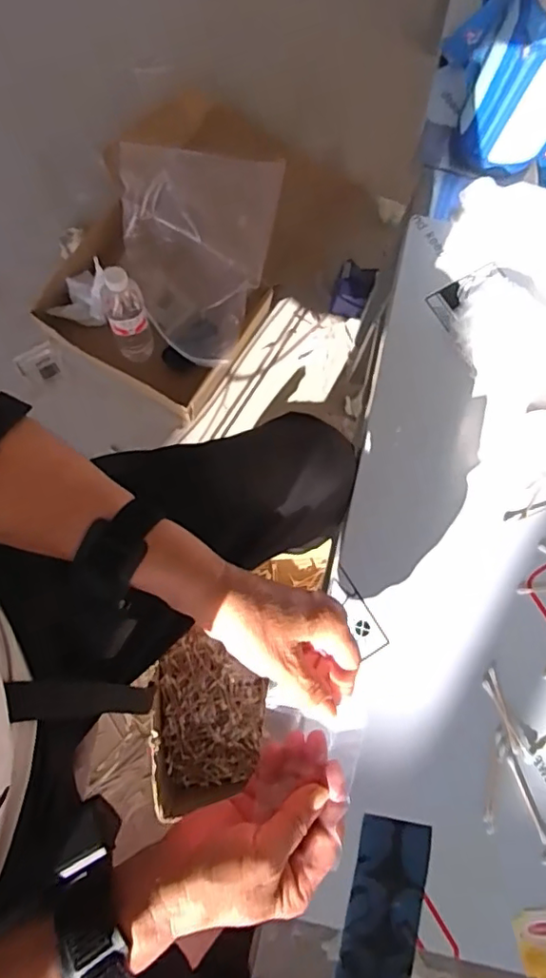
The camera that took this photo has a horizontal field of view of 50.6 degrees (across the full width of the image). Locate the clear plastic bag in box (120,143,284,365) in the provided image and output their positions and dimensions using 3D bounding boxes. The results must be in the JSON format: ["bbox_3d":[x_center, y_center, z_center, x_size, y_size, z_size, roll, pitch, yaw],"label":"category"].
[{"bbox_3d":[-0.152,-0.404,1.025,0.263,0.128,0.348,12,78,-1],"label":"clear plastic bag in box"}]

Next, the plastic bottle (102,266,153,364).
[{"bbox_3d":[-0.237,-0.281,0.936,0.068,0.206,0.057,-25,81,-8],"label":"plastic bottle"}]

